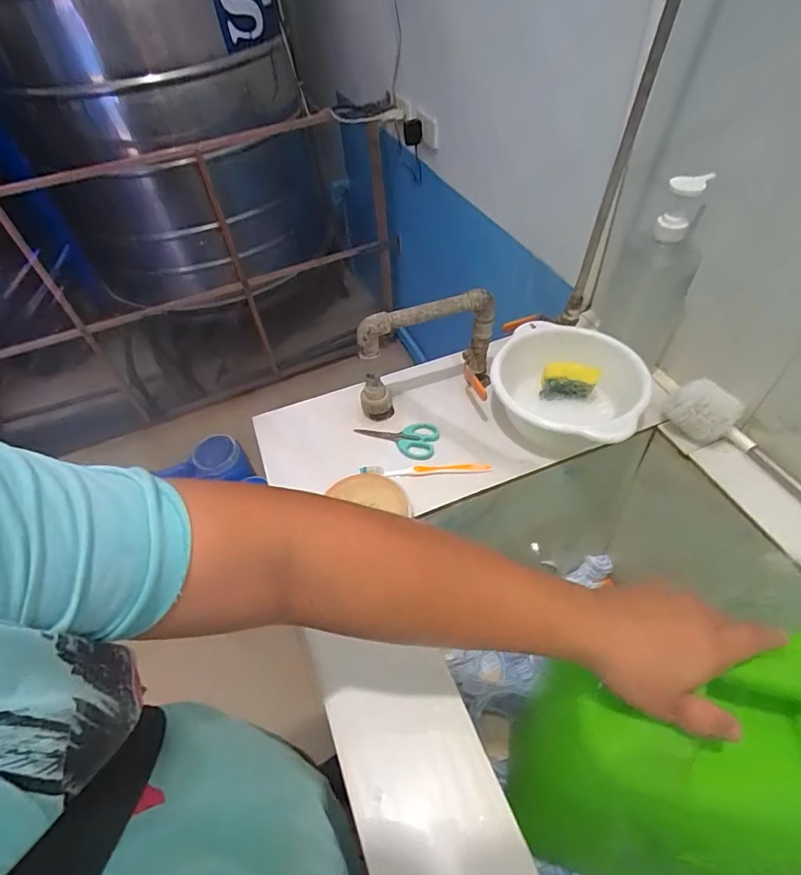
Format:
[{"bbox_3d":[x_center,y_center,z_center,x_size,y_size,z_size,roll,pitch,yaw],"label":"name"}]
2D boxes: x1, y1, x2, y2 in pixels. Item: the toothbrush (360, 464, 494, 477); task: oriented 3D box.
[{"bbox_3d":[0.034,0.041,0.640,0.174,0.020,0.013,-4,50,3],"label":"toothbrush"}]

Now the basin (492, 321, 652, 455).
[{"bbox_3d":[0.229,-0.058,0.662,0.188,0.089,0.185,-3,50,4],"label":"basin"}]

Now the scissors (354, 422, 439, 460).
[{"bbox_3d":[-0.006,0.001,0.683,0.116,0.014,0.059,9,51,13],"label":"scissors"}]

